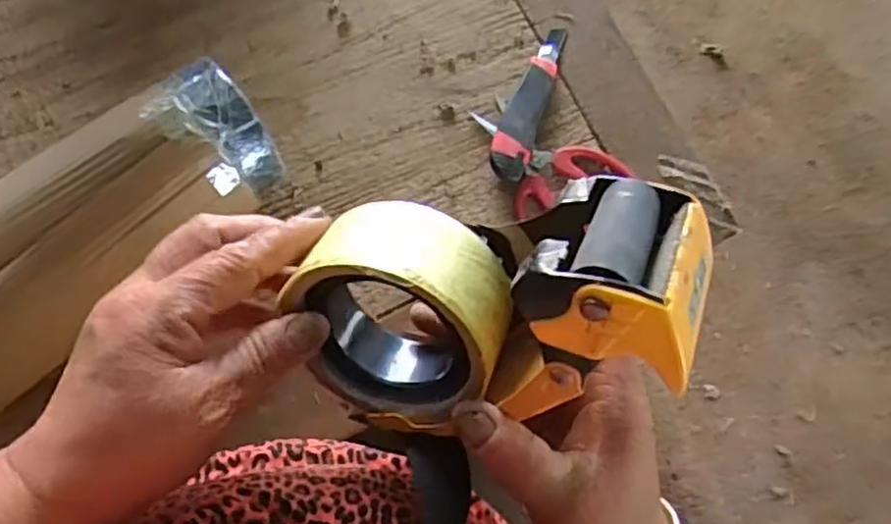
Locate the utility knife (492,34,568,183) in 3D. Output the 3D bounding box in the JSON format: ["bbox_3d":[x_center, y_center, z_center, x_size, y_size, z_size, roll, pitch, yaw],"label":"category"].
[{"bbox_3d":[0.084,-0.164,0.730,0.040,0.024,0.179,17,78,4],"label":"utility knife"}]

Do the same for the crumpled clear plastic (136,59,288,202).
[{"bbox_3d":[-0.191,-0.111,0.616,0.107,0.076,0.075,43,81,9],"label":"crumpled clear plastic"}]

